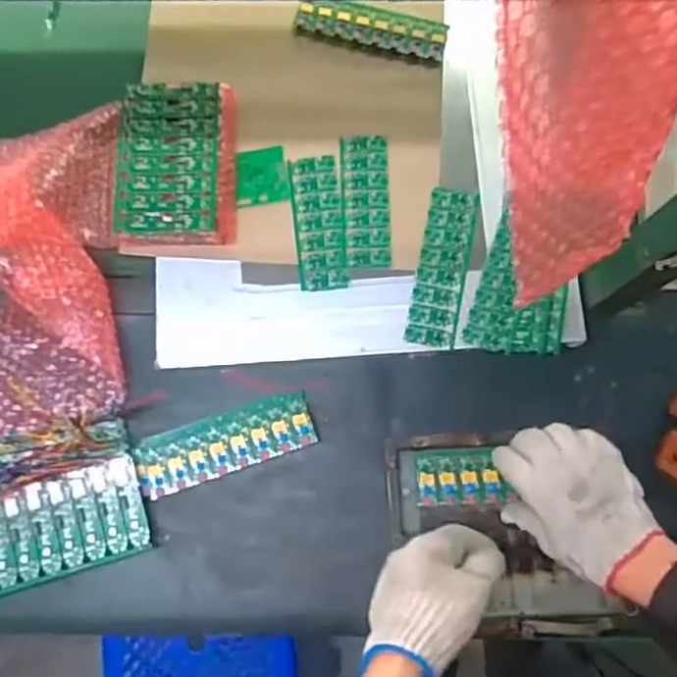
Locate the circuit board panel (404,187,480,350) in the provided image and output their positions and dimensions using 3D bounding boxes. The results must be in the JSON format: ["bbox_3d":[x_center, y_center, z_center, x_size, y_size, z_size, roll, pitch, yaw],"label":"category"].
[{"bbox_3d":[0.102,-0.070,0.670,0.049,0.008,0.156,10,78,4],"label":"circuit board panel"}]

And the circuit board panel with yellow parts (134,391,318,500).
[{"bbox_3d":[-0.107,0.100,0.648,0.168,0.009,0.056,-19,77,-3],"label":"circuit board panel with yellow parts"}]

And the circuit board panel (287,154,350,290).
[{"bbox_3d":[-0.020,-0.117,0.683,0.049,0.006,0.138,-7,77,0],"label":"circuit board panel"}]

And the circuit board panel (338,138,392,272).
[{"bbox_3d":[0.028,-0.140,0.685,0.047,0.004,0.139,-2,77,1],"label":"circuit board panel"}]

